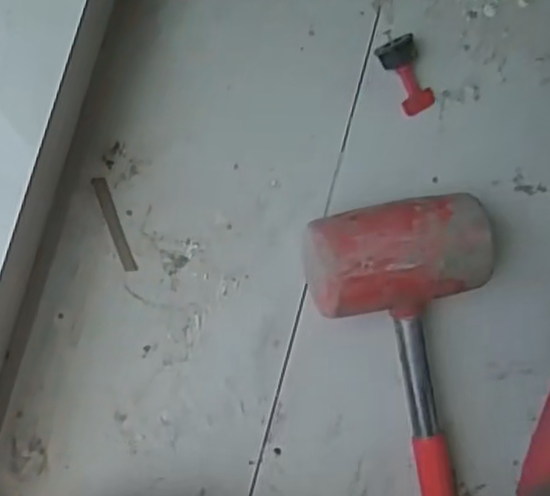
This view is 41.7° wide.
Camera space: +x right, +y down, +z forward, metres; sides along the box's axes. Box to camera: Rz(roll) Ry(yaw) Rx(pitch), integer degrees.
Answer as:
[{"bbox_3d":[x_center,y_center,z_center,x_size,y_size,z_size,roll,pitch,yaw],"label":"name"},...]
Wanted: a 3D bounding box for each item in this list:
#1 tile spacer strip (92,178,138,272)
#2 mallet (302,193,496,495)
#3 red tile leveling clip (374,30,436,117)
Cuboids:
[{"bbox_3d":[-0.113,-0.017,0.512,0.009,0.004,0.070,-20,89,-10],"label":"tile spacer strip"},{"bbox_3d":[0.103,0.111,0.500,0.125,0.075,0.285,-12,87,-9],"label":"mallet"},{"bbox_3d":[0.100,-0.132,0.545,0.028,0.025,0.063,-32,106,-10],"label":"red tile leveling clip"}]

